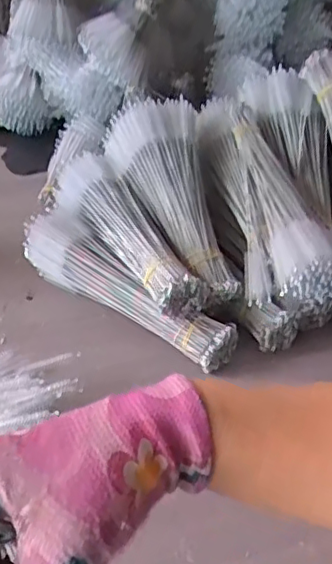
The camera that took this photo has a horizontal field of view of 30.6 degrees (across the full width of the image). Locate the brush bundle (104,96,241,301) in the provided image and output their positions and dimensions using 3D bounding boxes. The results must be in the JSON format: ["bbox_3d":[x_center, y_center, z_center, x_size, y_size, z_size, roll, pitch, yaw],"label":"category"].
[{"bbox_3d":[0.017,-0.089,0.649,0.102,0.051,0.256,-14,65,-17],"label":"brush bundle"}]

